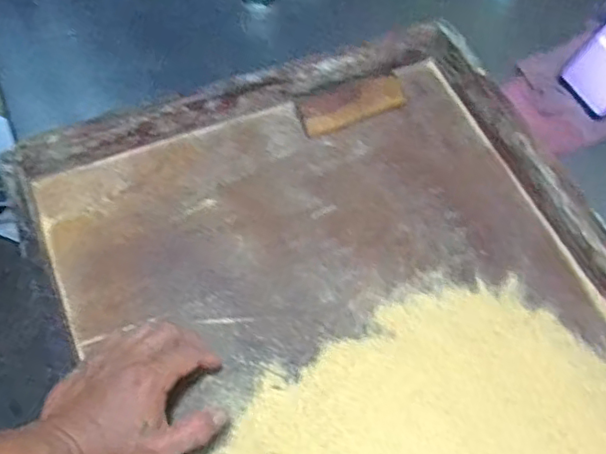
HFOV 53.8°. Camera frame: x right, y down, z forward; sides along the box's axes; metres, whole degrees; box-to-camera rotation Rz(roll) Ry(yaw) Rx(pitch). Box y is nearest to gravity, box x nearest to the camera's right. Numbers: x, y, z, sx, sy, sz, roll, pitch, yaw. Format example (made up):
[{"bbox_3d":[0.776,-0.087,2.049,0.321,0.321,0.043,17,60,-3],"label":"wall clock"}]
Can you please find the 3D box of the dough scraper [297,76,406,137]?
[{"bbox_3d":[0.056,-0.141,0.684,0.121,0.010,0.047,-20,65,-12],"label":"dough scraper"}]

